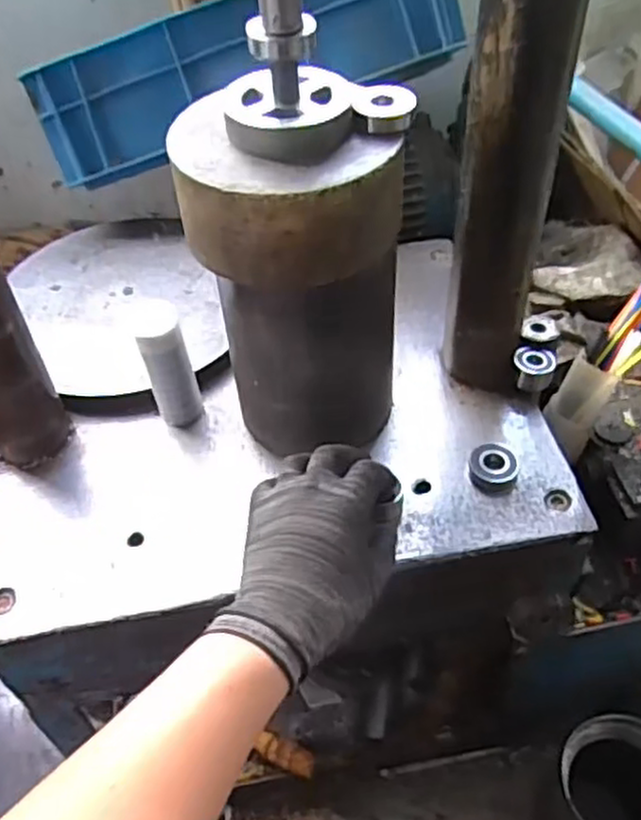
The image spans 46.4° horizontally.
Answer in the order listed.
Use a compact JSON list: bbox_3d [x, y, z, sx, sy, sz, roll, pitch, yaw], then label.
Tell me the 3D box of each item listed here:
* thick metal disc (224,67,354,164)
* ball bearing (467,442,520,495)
[{"bbox_3d":[-0.020,-0.183,0.459,0.075,0.026,0.067,9,49,12],"label":"thick metal disc"},{"bbox_3d":[0.139,0.046,0.593,0.041,0.015,0.040,-2,48,2],"label":"ball bearing"}]

